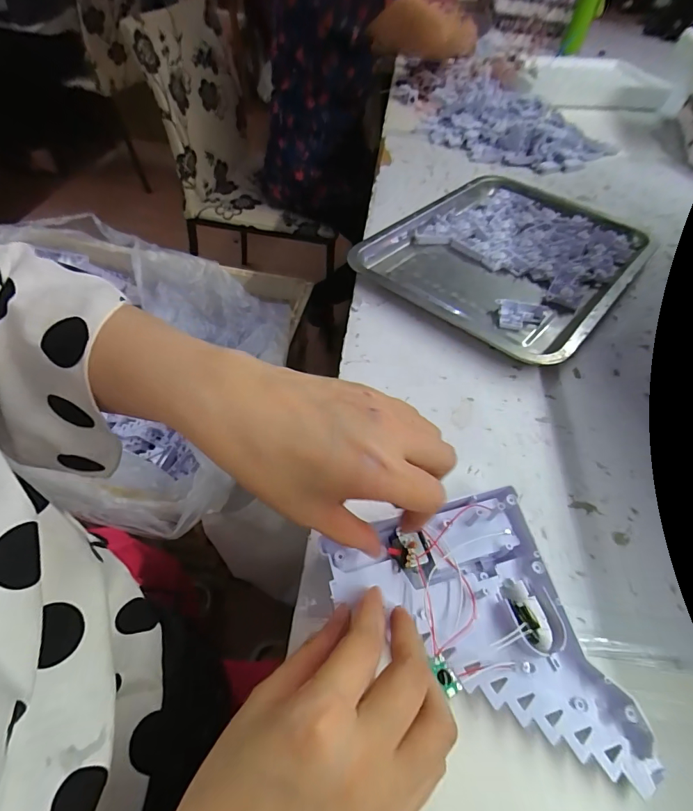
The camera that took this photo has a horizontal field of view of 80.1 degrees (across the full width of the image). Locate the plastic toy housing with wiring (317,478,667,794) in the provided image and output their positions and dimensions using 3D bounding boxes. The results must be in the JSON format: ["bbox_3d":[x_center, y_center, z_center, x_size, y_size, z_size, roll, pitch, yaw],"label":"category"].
[{"bbox_3d":[0.070,0.133,0.233,0.130,0.025,0.150,-12,53,-13],"label":"plastic toy housing with wiring"}]

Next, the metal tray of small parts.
[{"bbox_3d":[0.201,-0.188,0.504,0.255,0.024,0.348,36,57,23],"label":"metal tray of small parts"}]

